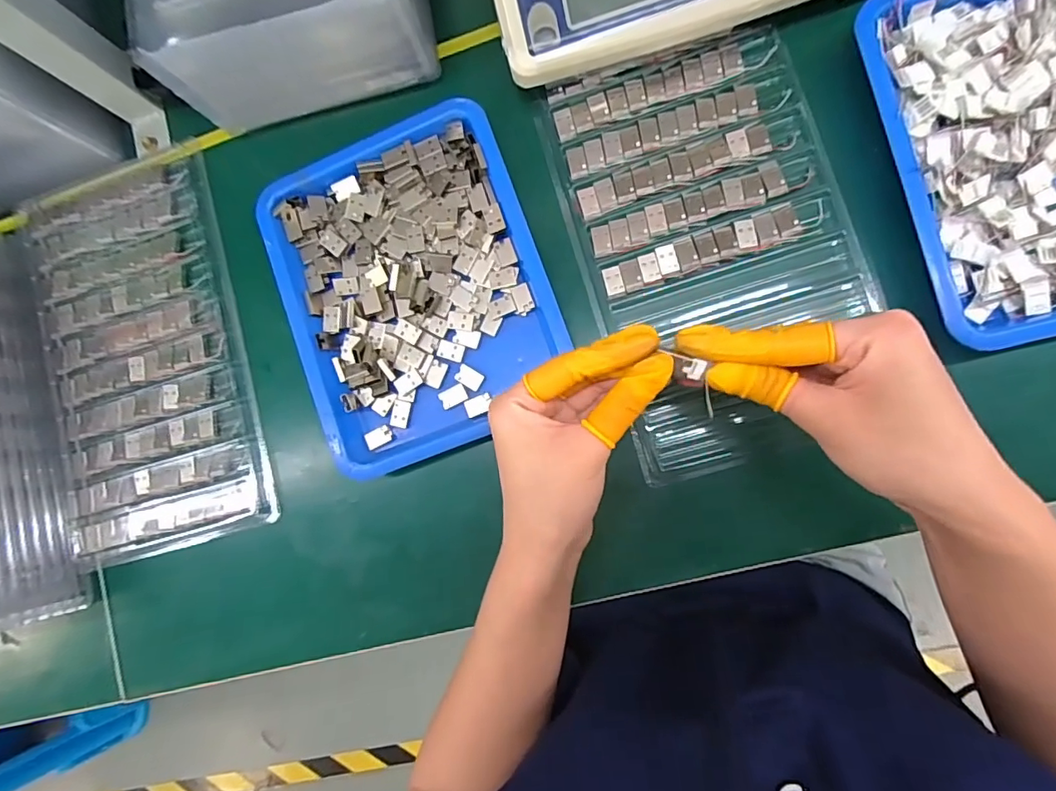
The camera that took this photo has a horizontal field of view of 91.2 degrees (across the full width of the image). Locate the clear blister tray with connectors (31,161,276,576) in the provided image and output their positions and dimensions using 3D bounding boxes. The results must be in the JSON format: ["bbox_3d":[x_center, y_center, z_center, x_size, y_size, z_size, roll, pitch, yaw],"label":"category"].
[{"bbox_3d":[-0.292,-0.023,0.390,0.160,0.025,0.276,-15,90,9],"label":"clear blister tray with connectors"}]

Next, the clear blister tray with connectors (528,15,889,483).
[{"bbox_3d":[0.118,-0.094,0.327,0.161,0.024,0.266,-17,90,9],"label":"clear blister tray with connectors"}]

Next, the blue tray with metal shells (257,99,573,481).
[{"bbox_3d":[-0.076,-0.070,0.344,0.168,0.024,0.211,-20,89,9],"label":"blue tray with metal shells"}]

